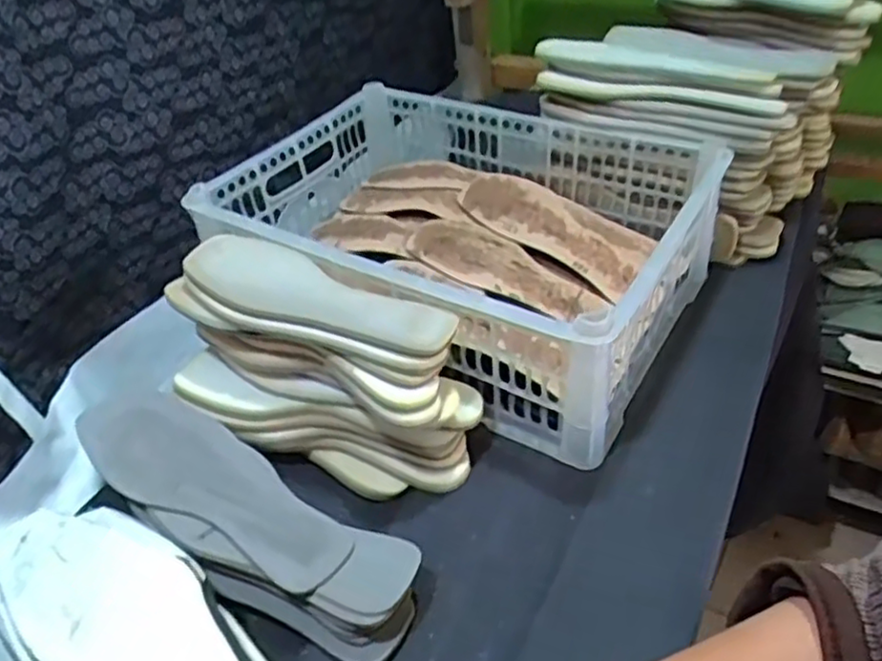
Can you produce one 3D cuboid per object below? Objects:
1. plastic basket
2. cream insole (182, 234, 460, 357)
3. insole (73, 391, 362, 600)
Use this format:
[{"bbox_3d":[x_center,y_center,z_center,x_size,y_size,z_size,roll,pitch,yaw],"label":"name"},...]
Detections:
[{"bbox_3d":[0.019,-0.092,0.713,0.438,0.149,0.330,18,45,27],"label":"plastic basket"},{"bbox_3d":[-0.098,-0.028,0.544,0.223,0.012,0.079,23,39,24],"label":"cream insole"},{"bbox_3d":[-0.168,0.112,0.522,0.235,0.040,0.084,18,46,27],"label":"insole"}]

